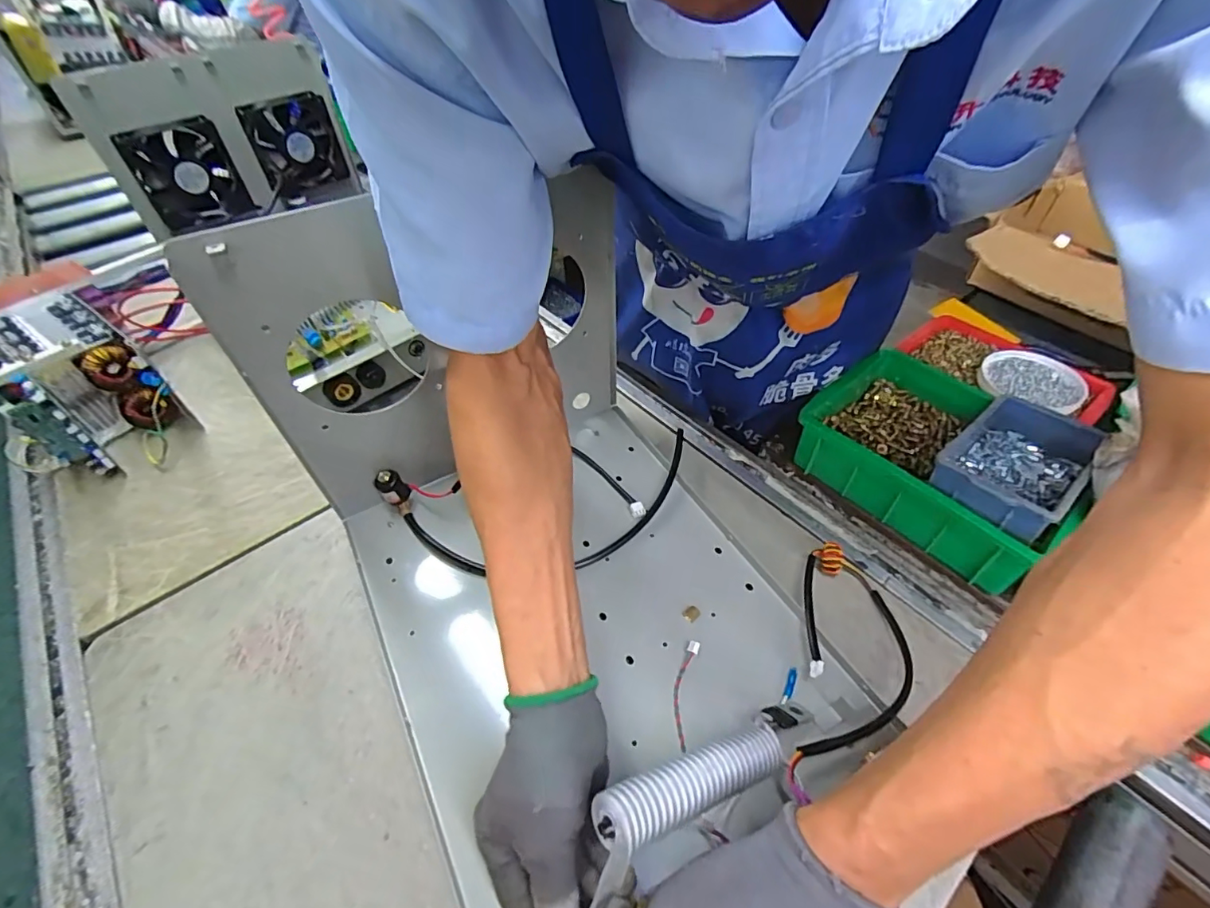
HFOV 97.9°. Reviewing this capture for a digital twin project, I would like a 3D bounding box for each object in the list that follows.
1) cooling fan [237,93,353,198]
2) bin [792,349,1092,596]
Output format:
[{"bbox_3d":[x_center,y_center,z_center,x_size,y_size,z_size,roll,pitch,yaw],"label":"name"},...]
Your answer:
[{"bbox_3d":[-0.481,-0.484,0.826,0.129,0.124,0.032,-33,40,-25],"label":"cooling fan"},{"bbox_3d":[0.337,0.007,0.544,0.179,0.085,0.231,-30,54,-23],"label":"bin"}]

